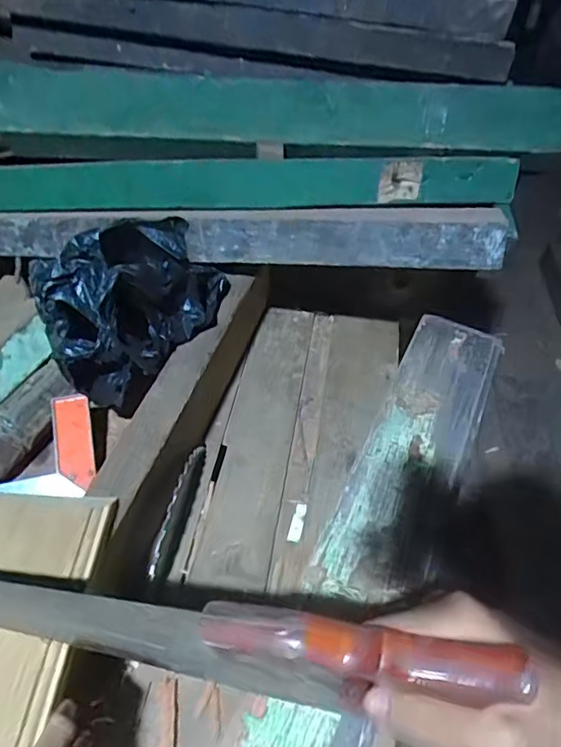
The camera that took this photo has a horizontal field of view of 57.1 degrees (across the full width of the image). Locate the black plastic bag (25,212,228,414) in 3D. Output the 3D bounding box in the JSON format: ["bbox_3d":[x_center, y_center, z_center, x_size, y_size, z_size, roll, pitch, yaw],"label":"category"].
[{"bbox_3d":[-0.153,-0.085,0.571,0.203,0.155,0.168,-13,53,-13],"label":"black plastic bag"}]

